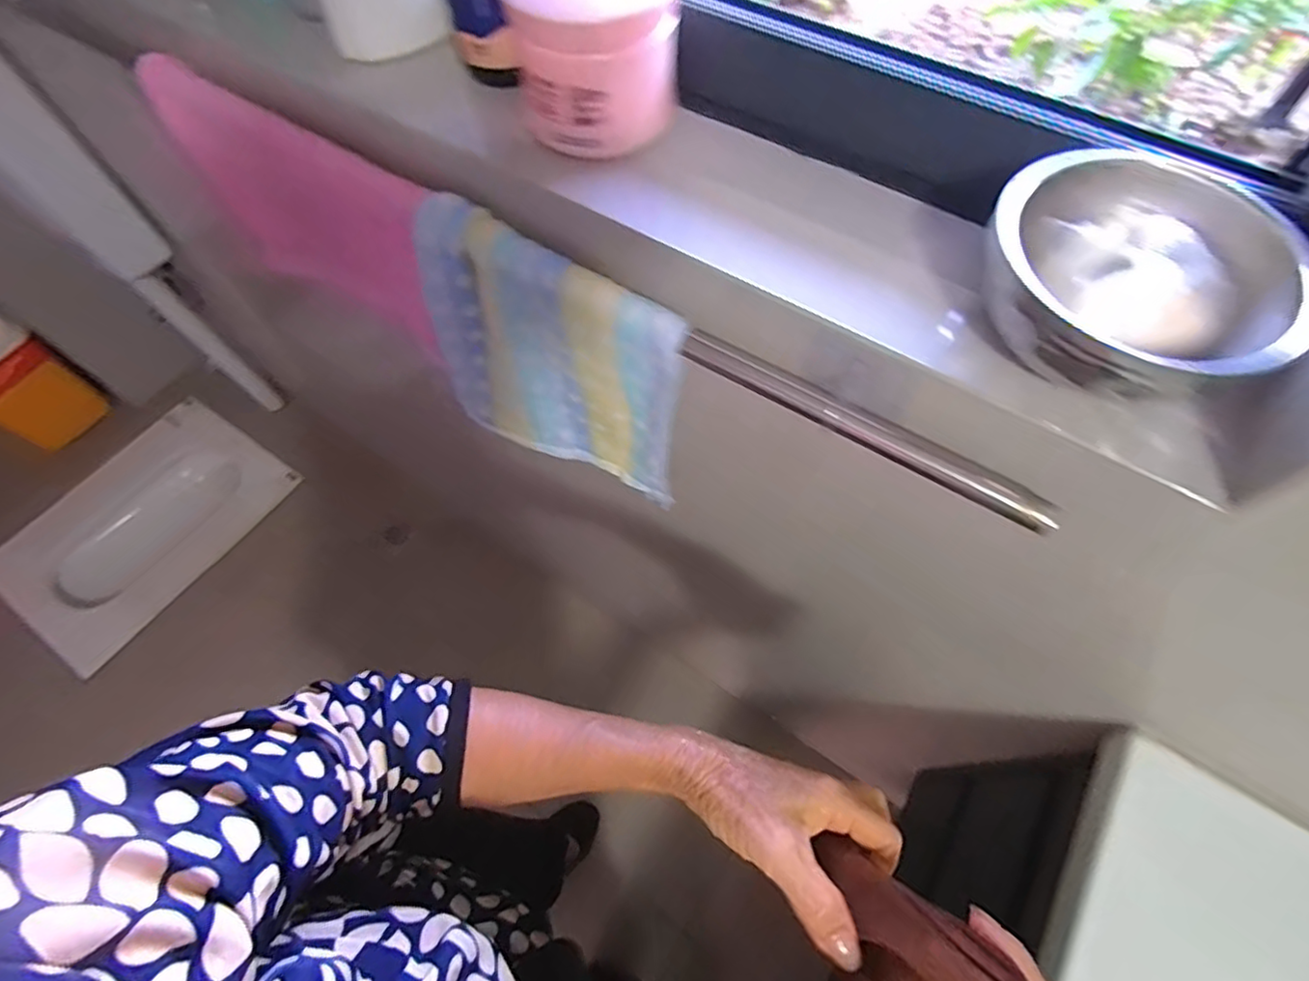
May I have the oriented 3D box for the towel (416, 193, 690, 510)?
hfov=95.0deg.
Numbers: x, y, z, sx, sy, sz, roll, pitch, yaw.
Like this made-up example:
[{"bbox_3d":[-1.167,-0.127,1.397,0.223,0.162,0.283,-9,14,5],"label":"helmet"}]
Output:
[{"bbox_3d":[-0.080,-0.094,0.487,0.220,0.212,0.055,28,68,13],"label":"towel"}]

